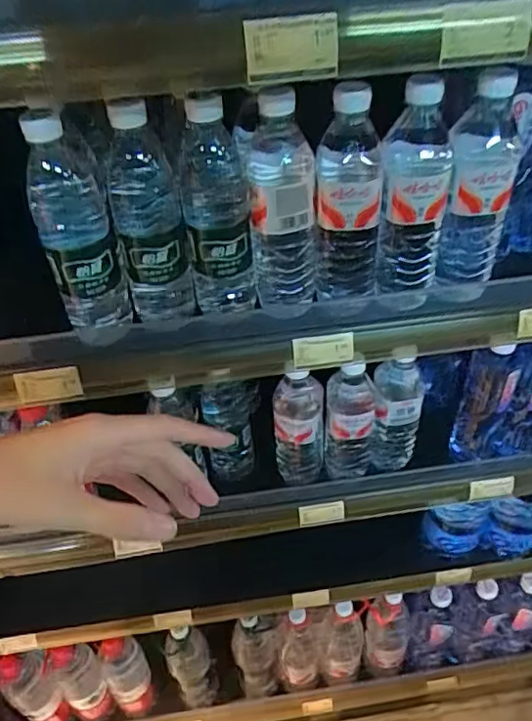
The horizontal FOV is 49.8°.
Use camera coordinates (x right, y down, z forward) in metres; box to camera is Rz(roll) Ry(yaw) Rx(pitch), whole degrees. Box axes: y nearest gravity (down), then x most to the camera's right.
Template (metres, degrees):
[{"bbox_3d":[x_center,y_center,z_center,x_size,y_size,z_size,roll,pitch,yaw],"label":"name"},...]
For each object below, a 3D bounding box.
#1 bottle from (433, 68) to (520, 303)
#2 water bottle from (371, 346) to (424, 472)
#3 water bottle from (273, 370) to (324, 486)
[{"bbox_3d":[0.211,-0.165,0.574,0.064,0.208,0.072,14,46,19],"label":"bottle"},{"bbox_3d":[0.181,0.078,0.797,0.066,0.203,0.062,3,44,8],"label":"water bottle"},{"bbox_3d":[0.044,0.095,0.783,0.064,0.165,0.057,0,43,5],"label":"water bottle"}]

